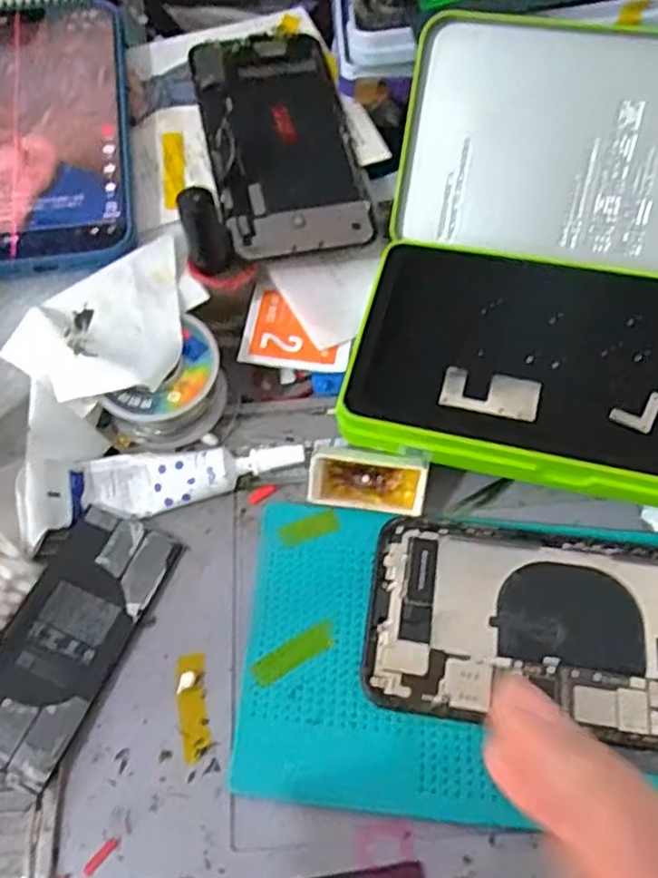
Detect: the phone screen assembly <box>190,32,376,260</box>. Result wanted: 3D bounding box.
[{"bbox_3d":[-0.026,-0.153,0.353,0.070,0.006,0.144,-10,69,-10],"label":"phone screen assembly"}]

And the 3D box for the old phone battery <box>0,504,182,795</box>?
[{"bbox_3d":[-0.101,0.075,0.269,0.043,0.004,0.099,25,61,2],"label":"old phone battery"}]

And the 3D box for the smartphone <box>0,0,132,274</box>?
[{"bbox_3d":[-0.141,-0.153,0.342,0.081,0.007,0.165,-6,68,-5],"label":"smartphone"}]

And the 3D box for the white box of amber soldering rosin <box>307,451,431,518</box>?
[{"bbox_3d":[0.016,0.017,0.288,0.047,0.016,0.020,4,60,6],"label":"white box of amber soldering rosin"}]

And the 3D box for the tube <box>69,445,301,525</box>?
[{"bbox_3d":[-0.061,0.016,0.296,0.096,0.010,0.025,-4,60,1],"label":"tube"}]

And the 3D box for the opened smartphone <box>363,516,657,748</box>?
[{"bbox_3d":[0.090,0.072,0.261,0.147,0.006,0.073,7,61,7],"label":"opened smartphone"}]

